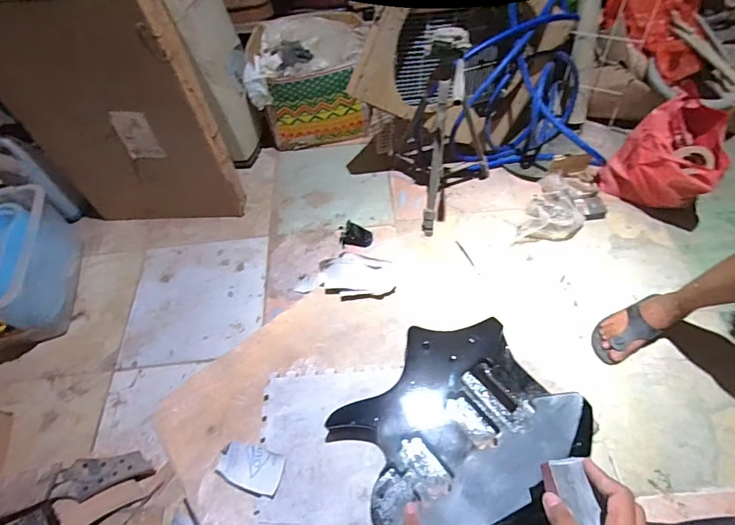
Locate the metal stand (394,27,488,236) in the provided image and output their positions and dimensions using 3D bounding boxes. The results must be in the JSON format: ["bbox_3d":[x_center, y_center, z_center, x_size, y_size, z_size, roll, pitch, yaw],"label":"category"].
[{"bbox_3d":[0.207,-0.349,1.151,0.283,0.520,0.285,10,57,11],"label":"metal stand"}]

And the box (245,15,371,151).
[{"bbox_3d":[-0.195,-0.625,1.463,0.389,0.308,0.273,-9,56,-1],"label":"box"}]

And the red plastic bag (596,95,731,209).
[{"bbox_3d":[0.836,-0.279,1.201,0.239,0.288,0.203,17,59,15],"label":"red plastic bag"}]

